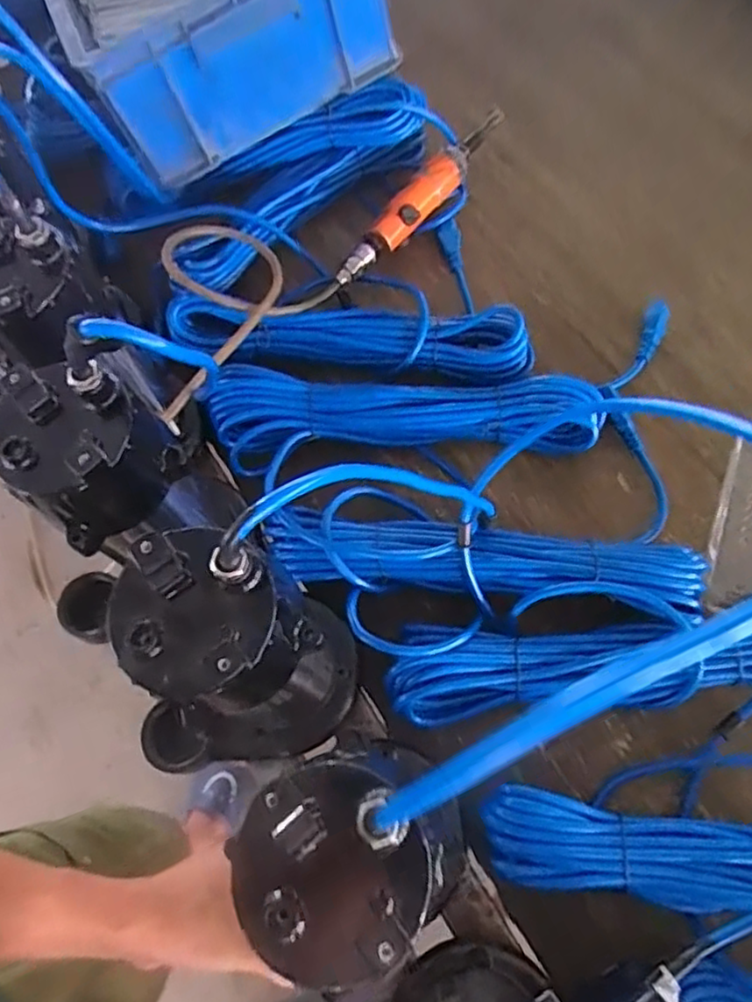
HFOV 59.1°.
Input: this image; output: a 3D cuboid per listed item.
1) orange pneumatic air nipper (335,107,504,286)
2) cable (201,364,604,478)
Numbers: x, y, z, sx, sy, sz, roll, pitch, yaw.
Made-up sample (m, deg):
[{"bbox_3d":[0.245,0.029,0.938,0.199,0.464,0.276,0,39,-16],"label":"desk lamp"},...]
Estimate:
[{"bbox_3d":[0.055,-0.326,0.695,0.031,0.041,0.285,35,73,16],"label":"orange pneumatic air nipper"},{"bbox_3d":[0.024,-0.082,0.577,0.344,0.045,0.080,-2,67,2],"label":"cable"}]

